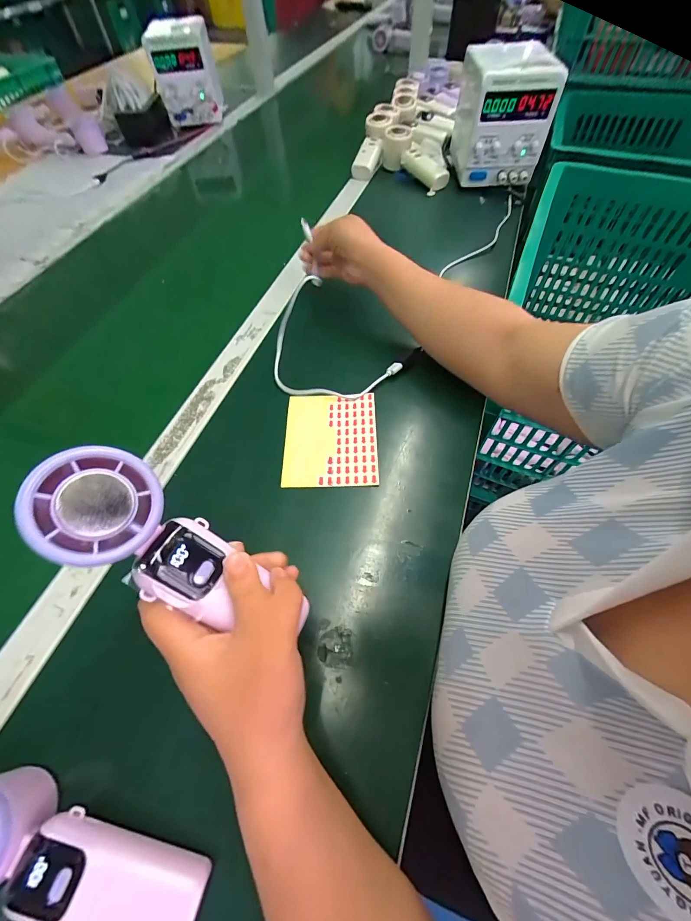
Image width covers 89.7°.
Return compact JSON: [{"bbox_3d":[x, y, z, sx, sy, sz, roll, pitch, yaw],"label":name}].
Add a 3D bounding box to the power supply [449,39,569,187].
[{"bbox_3d":[0.281,-0.646,0.646,0.138,0.165,0.267,6,59,5],"label":"power supply"}]

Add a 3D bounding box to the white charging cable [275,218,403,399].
[{"bbox_3d":[-0.049,-0.179,0.425,0.136,0.086,0.231,-28,62,-14],"label":"white charging cable"}]

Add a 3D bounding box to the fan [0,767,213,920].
[{"bbox_3d":[-0.167,0.243,0.209,0.163,0.048,0.048,19,61,-1],"label":"fan"}]

